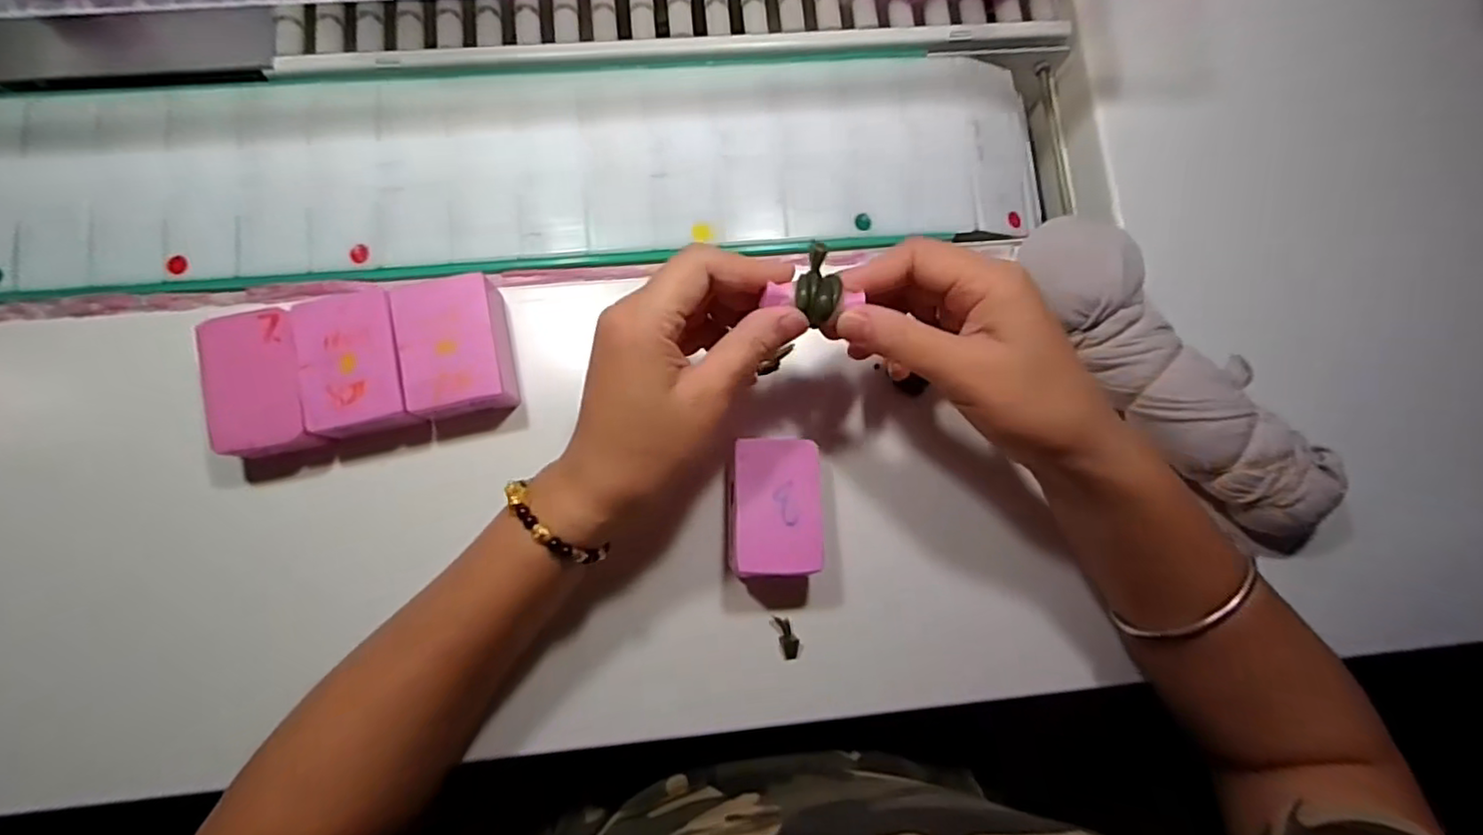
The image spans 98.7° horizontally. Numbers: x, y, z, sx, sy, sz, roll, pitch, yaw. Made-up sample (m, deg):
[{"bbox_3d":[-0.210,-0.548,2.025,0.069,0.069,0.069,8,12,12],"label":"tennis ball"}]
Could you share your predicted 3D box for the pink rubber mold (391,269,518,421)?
[{"bbox_3d":[-0.149,-0.036,0.337,0.053,0.028,0.069,-11,82,-6],"label":"pink rubber mold"}]

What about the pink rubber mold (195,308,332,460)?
[{"bbox_3d":[-0.249,-0.016,0.334,0.049,0.032,0.073,-16,83,-6],"label":"pink rubber mold"}]

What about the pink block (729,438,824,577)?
[{"bbox_3d":[0.017,0.046,0.334,0.046,0.039,0.067,1,81,-4],"label":"pink block"}]

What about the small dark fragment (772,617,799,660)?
[{"bbox_3d":[0.025,0.118,0.343,0.010,0.007,0.024,-17,84,-6],"label":"small dark fragment"}]

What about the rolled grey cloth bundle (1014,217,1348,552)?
[{"bbox_3d":[0.235,-0.013,0.348,0.054,0.055,0.228,-42,86,-9],"label":"rolled grey cloth bundle"}]

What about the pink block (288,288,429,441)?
[{"bbox_3d":[-0.198,-0.027,0.333,0.048,0.030,0.070,-13,82,-6],"label":"pink block"}]

